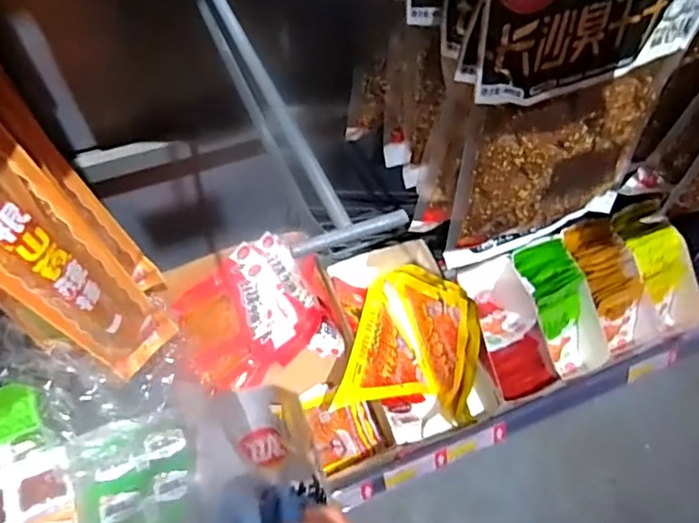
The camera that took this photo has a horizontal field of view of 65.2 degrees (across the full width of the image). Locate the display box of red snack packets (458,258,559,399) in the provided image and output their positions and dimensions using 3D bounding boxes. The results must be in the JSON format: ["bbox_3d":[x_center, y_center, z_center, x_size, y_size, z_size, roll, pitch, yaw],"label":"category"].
[{"bbox_3d":[0.225,0.090,0.779,0.092,0.070,0.197,-4,46,-4],"label":"display box of red snack packets"}]

